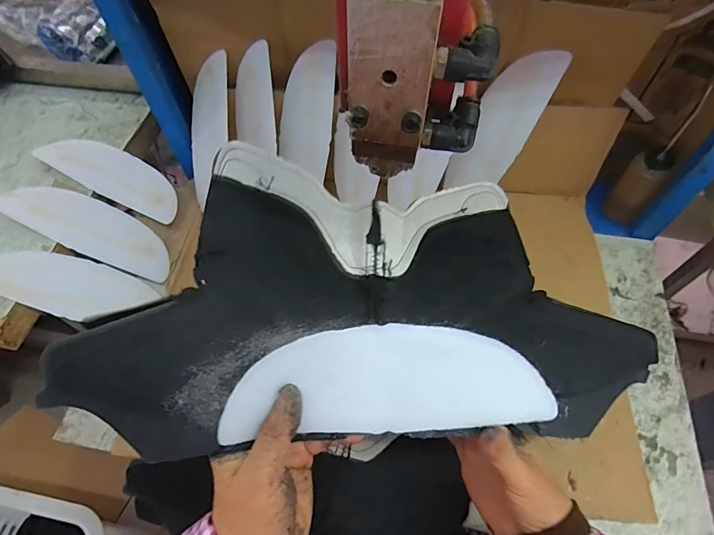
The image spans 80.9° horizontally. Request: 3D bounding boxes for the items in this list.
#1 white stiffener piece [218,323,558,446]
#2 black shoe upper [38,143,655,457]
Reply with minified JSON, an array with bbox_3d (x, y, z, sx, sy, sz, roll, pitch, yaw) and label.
[{"bbox_3d":[0.017,0.077,0.289,0.204,0.038,0.073,-6,68,-6],"label":"white stiffener piece"},{"bbox_3d":[0.008,0.017,0.292,0.374,0.088,0.192,-4,59,0],"label":"black shoe upper"}]

